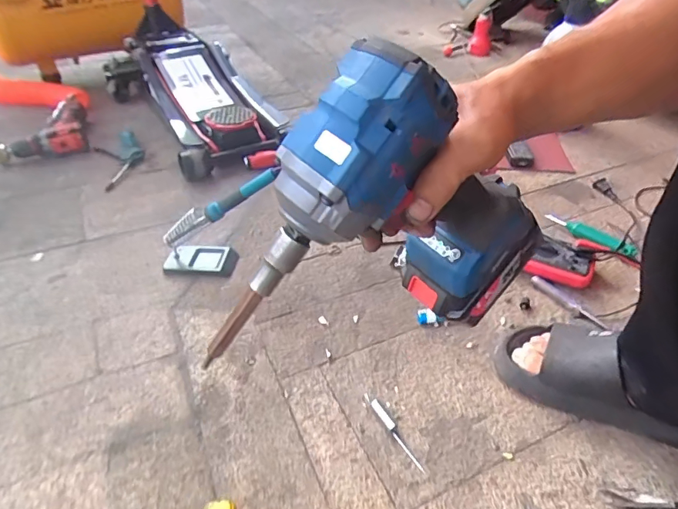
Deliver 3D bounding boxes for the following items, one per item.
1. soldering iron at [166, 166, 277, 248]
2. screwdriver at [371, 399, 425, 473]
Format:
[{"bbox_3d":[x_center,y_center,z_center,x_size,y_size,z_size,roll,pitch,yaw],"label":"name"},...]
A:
[{"bbox_3d":[-0.177,-0.068,0.681,0.217,0.033,0.019,-28,37,17],"label":"soldering iron"},{"bbox_3d":[0.066,0.200,0.521,0.010,0.012,0.091,-24,46,-26],"label":"screwdriver"}]

